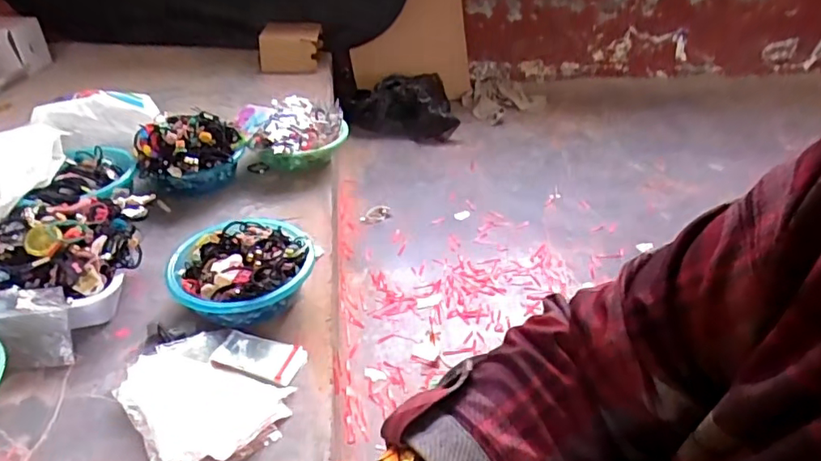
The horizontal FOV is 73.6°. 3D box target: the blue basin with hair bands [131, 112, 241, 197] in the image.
[{"bbox_3d":[-0.461,-0.163,1.146,0.187,0.126,0.158,2,36,1],"label":"blue basin with hair bands"}]

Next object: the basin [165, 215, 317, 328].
[{"bbox_3d":[-0.265,0.072,0.889,0.209,0.092,0.199,1,36,0],"label":"basin"}]

